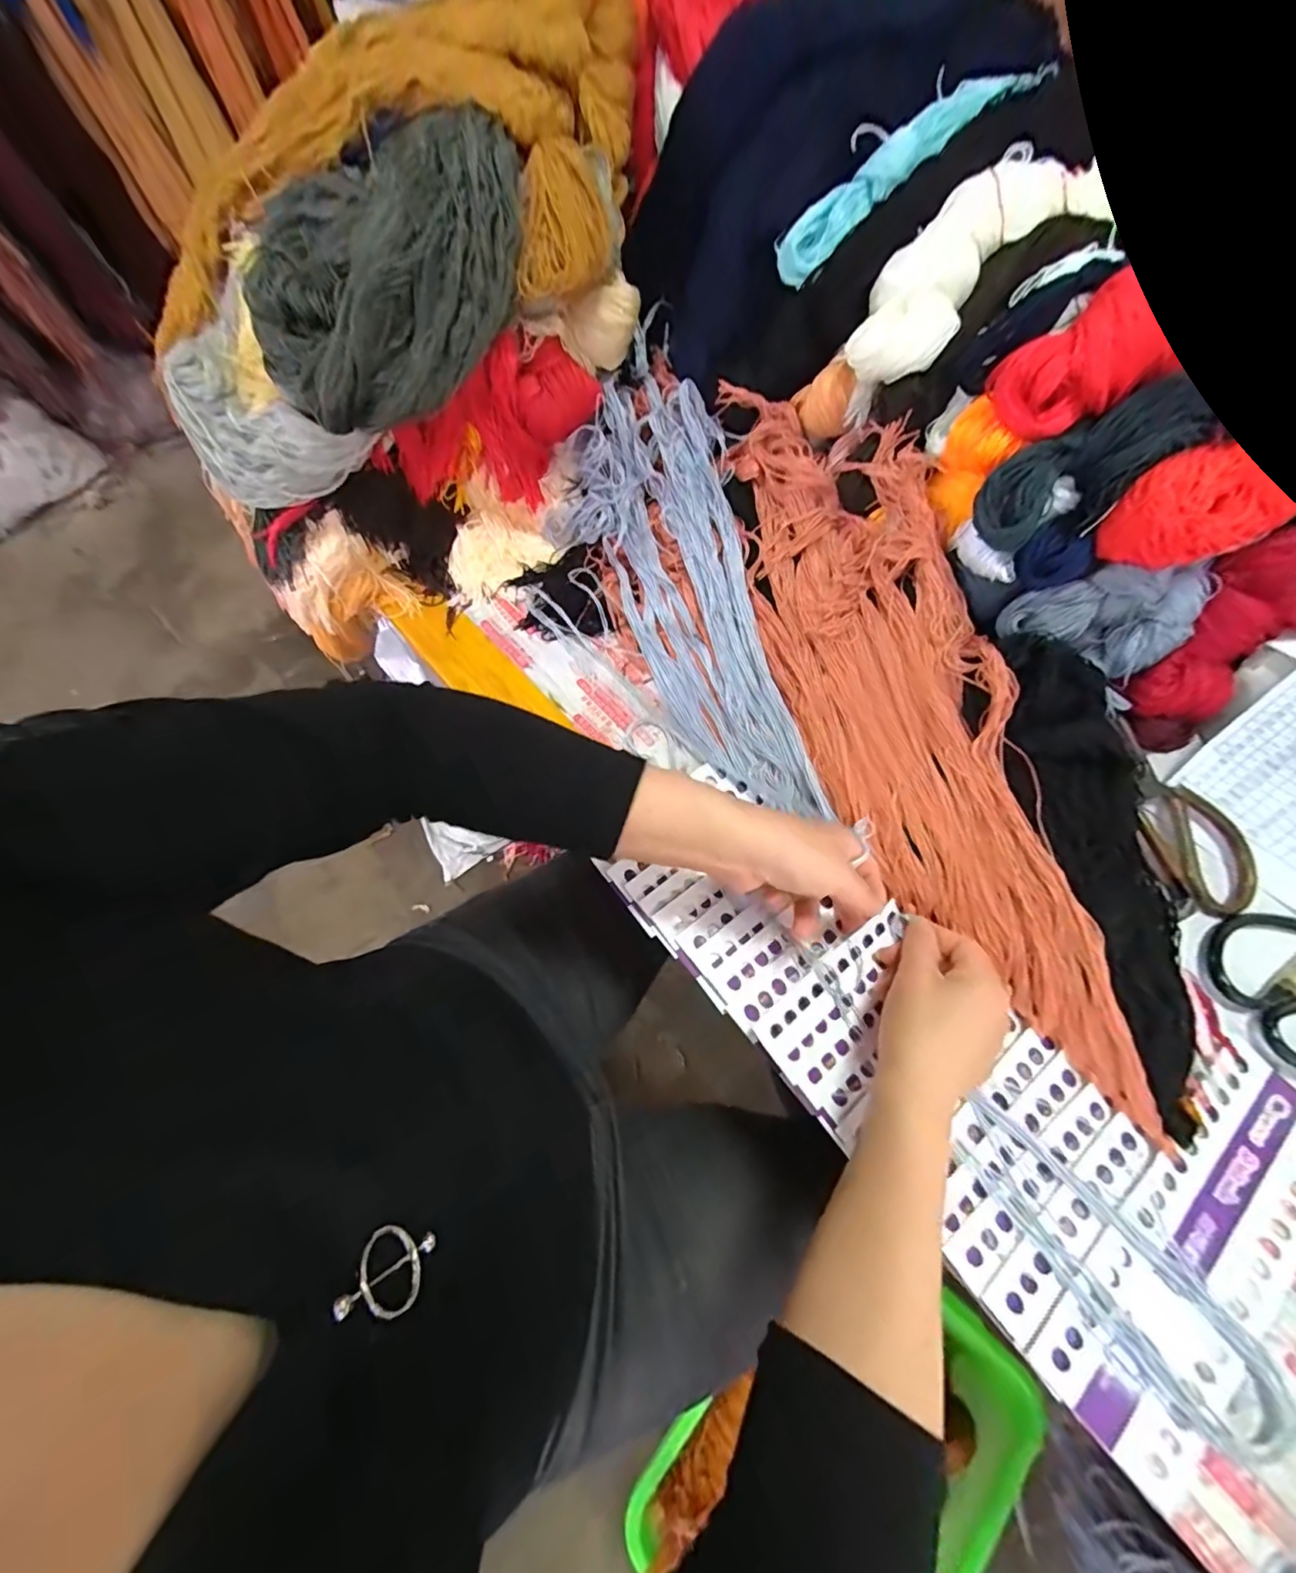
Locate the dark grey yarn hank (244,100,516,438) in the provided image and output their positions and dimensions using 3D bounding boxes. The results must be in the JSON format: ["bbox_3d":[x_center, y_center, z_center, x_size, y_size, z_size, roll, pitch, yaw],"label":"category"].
[{"bbox_3d":[-0.206,-0.412,0.444,0.159,0.080,0.260,34,84,4],"label":"dark grey yarn hank"}]

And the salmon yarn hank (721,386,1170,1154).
[{"bbox_3d":[0.196,-0.068,0.429,0.148,0.113,0.609,-13,65,-1],"label":"salmon yarn hank"}]

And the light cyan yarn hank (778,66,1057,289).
[{"bbox_3d":[0.205,-0.501,0.445,0.231,0.026,0.042,-37,67,6],"label":"light cyan yarn hank"}]

